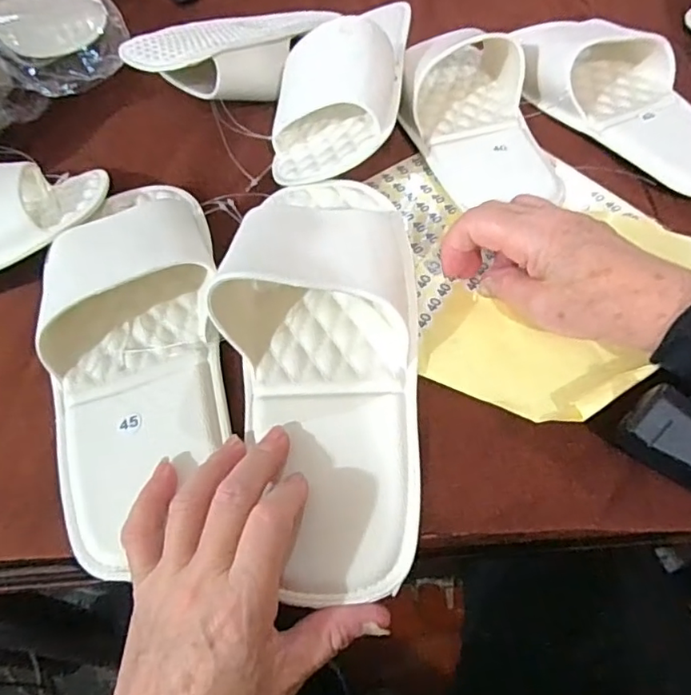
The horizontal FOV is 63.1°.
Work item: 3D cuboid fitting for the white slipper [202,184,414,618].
[{"bbox_3d":[-0.011,-0.005,0.313,0.109,0.060,0.262,-7,63,-1],"label":"white slipper"}]

